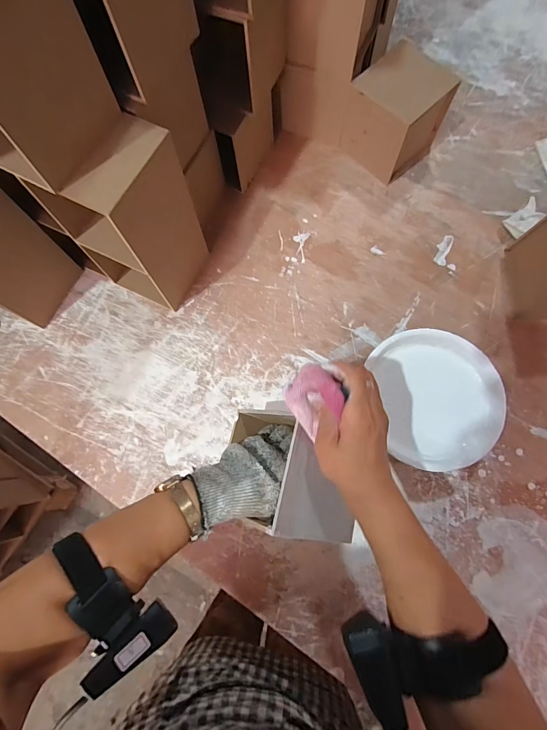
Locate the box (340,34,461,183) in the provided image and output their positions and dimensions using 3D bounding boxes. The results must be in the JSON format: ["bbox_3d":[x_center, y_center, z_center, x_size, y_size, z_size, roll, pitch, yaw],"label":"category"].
[{"bbox_3d":[0.183,-0.374,0.532,0.111,0.113,0.111,44,81,12],"label":"box"}]

